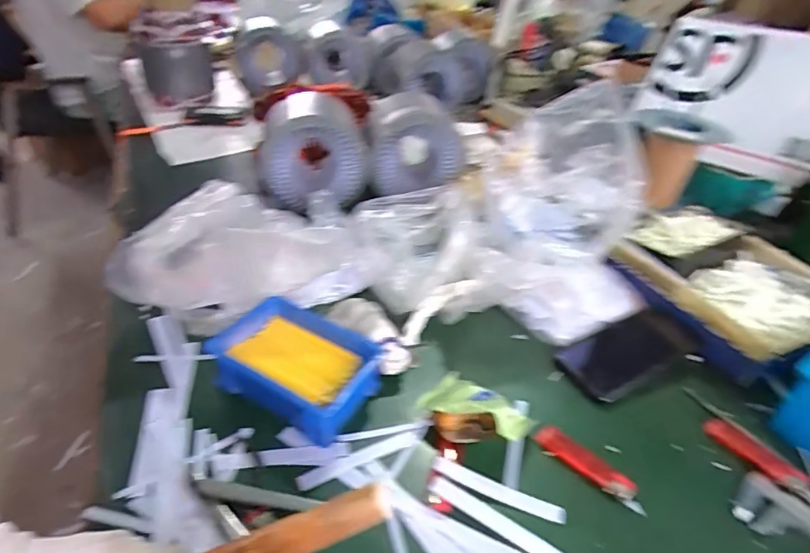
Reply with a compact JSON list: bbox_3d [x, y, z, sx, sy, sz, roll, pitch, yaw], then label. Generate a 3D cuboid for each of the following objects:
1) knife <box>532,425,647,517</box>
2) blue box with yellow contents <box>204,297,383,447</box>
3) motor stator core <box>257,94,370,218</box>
[{"bbox_3d":[0.163,0.168,0.430,0.100,0.016,0.022,31,45,30],"label":"knife"},{"bbox_3d":[-0.107,0.085,0.471,0.150,0.050,0.106,26,43,25],"label":"blue box with yellow contents"},{"bbox_3d":[-0.145,-0.203,0.766,0.166,0.133,0.160,-2,38,-8],"label":"motor stator core"}]

